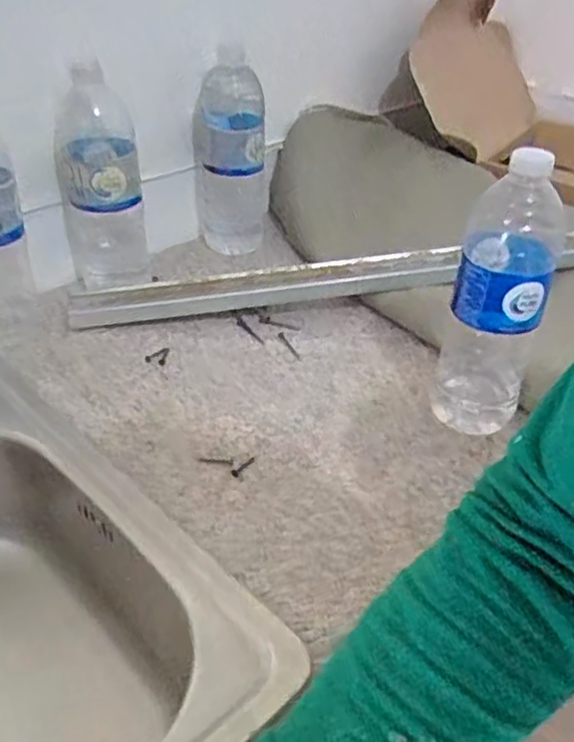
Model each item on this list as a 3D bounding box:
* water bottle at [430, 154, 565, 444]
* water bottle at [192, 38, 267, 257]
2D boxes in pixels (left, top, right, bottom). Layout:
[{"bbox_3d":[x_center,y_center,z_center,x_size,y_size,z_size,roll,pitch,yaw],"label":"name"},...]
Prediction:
[{"bbox_3d":[0.178,-0.059,0.582,0.075,0.251,0.067,15,38,16],"label":"water bottle"},{"bbox_3d":[-0.069,-0.268,0.861,0.089,0.237,0.102,0,36,-4],"label":"water bottle"}]

